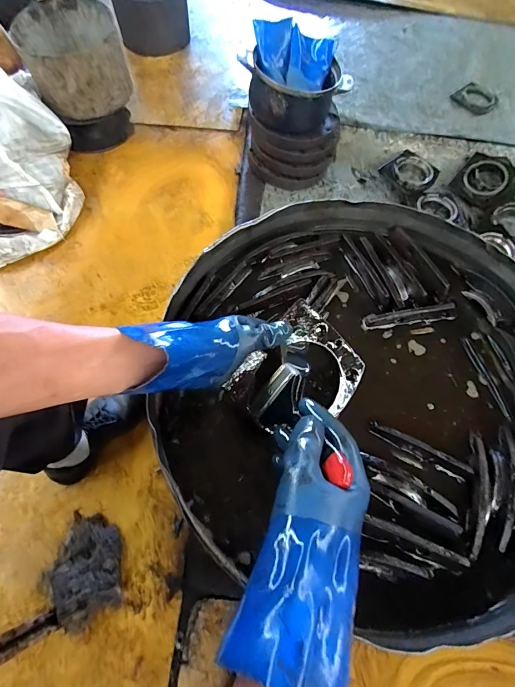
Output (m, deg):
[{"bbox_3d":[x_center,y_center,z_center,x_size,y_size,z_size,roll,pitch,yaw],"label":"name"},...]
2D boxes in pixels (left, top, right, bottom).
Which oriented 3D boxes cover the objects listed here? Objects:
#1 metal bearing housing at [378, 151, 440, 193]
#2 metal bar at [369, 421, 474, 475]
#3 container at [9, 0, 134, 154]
[{"bbox_3d":[0.478,-0.538,1.176,0.162,0.032,0.122,42,72,17],"label":"metal bearing housing"},{"bbox_3d":[0.211,0.137,0.491,0.130,0.016,0.021,25,68,11],"label":"metal bar"},{"bbox_3d":[-0.524,-0.792,1.141,0.255,0.290,0.248,0,65,0],"label":"container"}]

